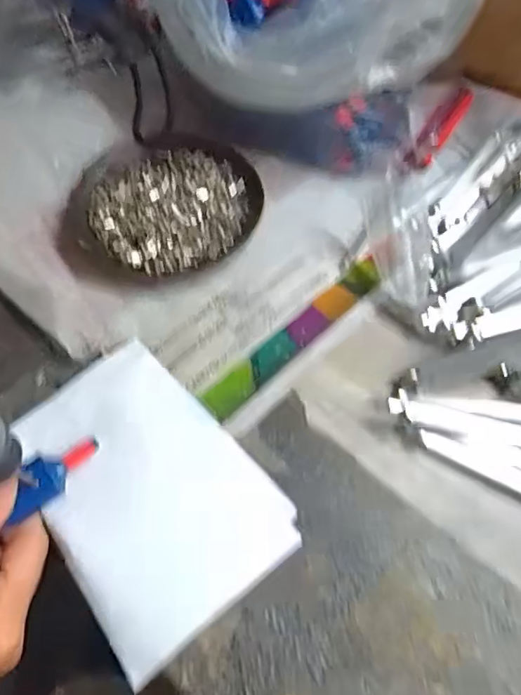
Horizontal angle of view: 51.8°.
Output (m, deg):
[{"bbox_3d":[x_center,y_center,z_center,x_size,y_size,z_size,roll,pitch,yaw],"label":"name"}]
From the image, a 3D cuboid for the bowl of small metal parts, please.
[{"bbox_3d":[-0.061,-0.089,0.335,0.119,0.023,0.108,0,60,-1],"label":"bowl of small metal parts"}]

